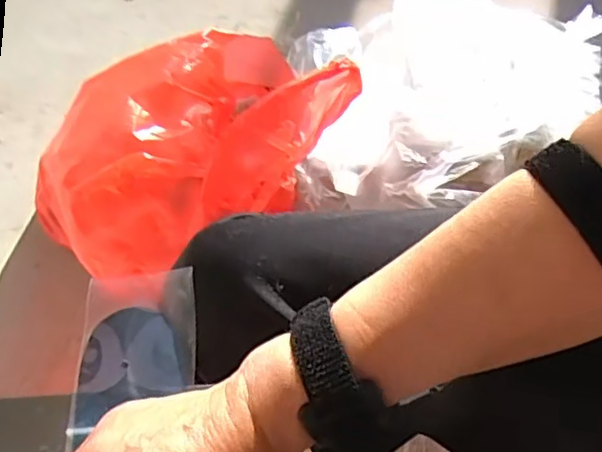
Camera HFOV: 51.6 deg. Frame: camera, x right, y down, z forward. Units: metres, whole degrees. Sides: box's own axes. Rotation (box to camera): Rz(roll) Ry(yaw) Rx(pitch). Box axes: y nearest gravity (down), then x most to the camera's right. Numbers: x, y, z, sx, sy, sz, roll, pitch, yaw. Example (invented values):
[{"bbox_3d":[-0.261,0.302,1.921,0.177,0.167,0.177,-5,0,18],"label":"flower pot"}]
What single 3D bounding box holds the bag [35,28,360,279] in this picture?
[{"bbox_3d":[-0.156,-0.119,0.807,0.393,0.244,0.299,-27,63,-19],"label":"bag"}]

